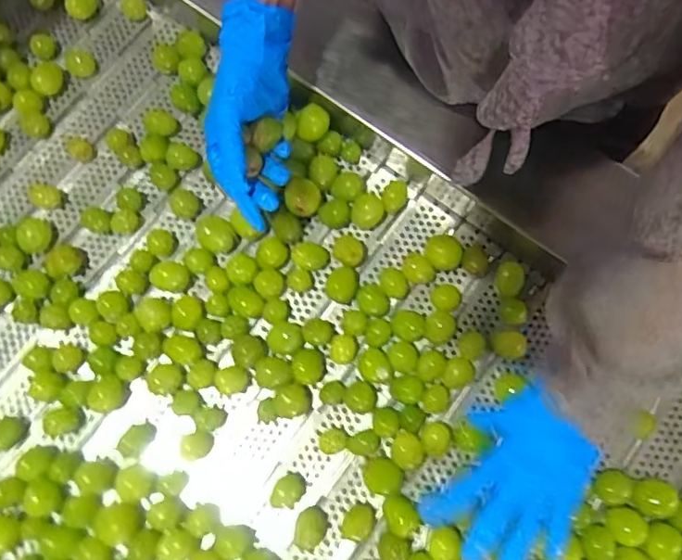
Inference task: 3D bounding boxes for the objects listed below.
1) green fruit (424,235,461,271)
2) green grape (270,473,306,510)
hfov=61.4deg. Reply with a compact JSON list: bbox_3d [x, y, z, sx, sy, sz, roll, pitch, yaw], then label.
[{"bbox_3d":[0.098,-0.025,0.563,0.034,0.030,0.030,43,80,10],"label":"green fruit"},{"bbox_3d":[-0.047,0.189,0.515,0.024,0.025,0.031,39,79,9],"label":"green grape"}]

